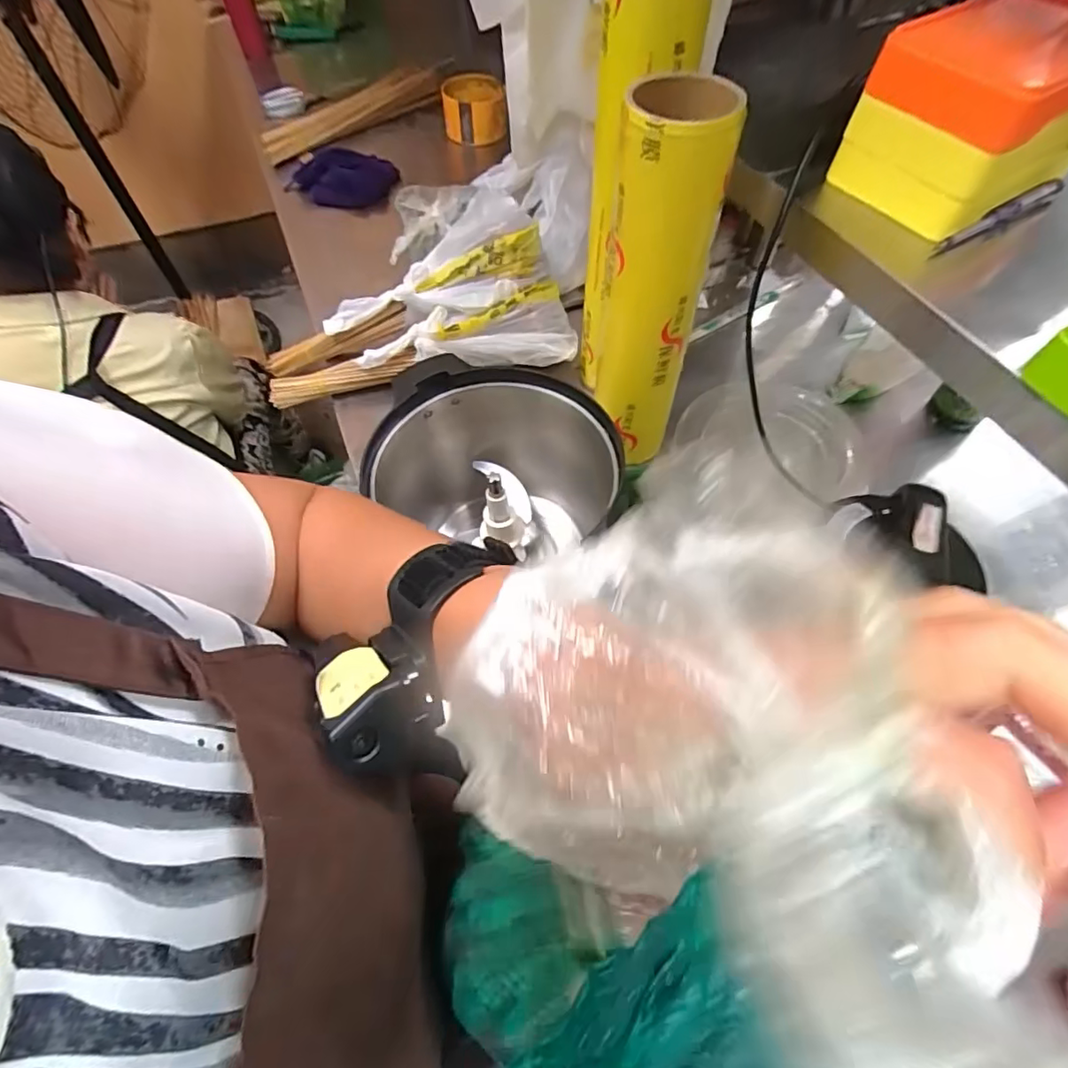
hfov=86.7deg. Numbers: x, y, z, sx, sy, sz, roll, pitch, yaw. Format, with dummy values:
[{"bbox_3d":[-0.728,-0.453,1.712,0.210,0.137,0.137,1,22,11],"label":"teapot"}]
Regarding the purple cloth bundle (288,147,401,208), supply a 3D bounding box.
[{"bbox_3d":[-0.348,-0.639,1.016,0.205,0.084,0.049,8,59,7],"label":"purple cloth bundle"}]

